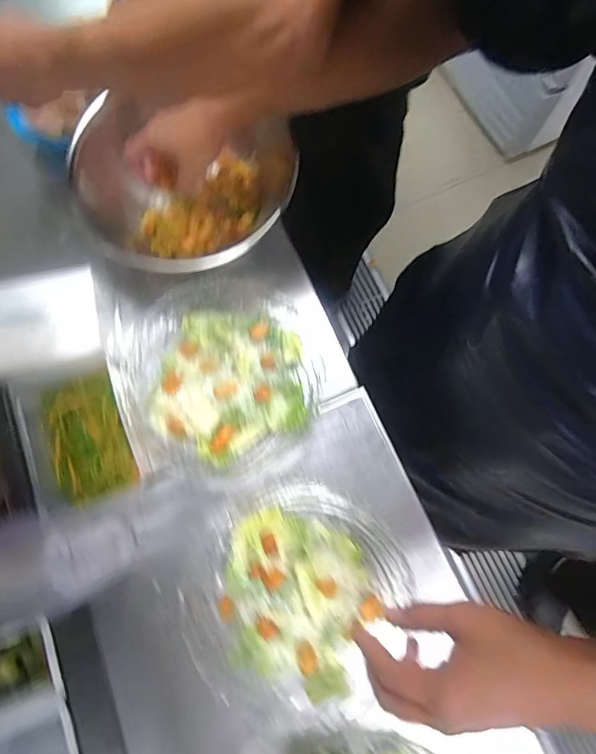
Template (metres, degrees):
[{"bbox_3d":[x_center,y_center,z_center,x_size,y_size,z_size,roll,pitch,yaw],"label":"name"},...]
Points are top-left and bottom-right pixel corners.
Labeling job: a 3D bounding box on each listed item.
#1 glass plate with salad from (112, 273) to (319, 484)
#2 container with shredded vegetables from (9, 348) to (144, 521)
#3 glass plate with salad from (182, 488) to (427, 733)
[{"bbox_3d":[-0.094,-0.001,0.565,0.240,0.071,0.232,0,78,1],"label":"glass plate with salad"},{"bbox_3d":[-0.267,0.071,0.546,0.129,0.043,0.162,-18,78,-3],"label":"container with shredded vegetables"},{"bbox_3d":[-0.012,0.239,0.510,0.225,0.071,0.239,0,78,1],"label":"glass plate with salad"}]

